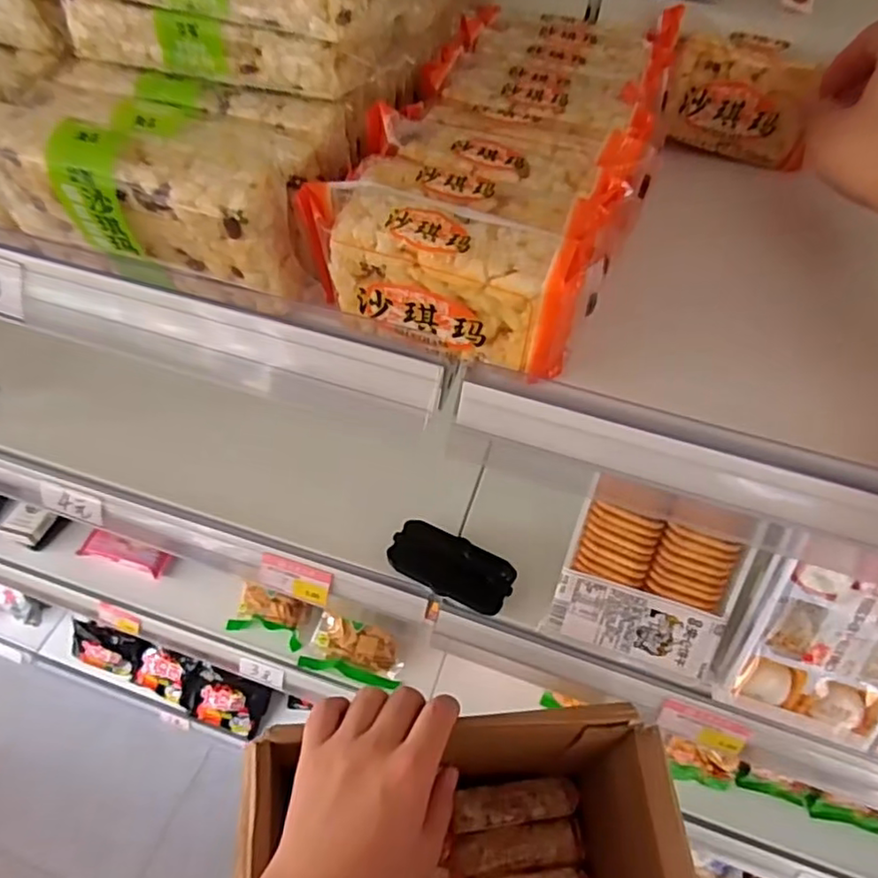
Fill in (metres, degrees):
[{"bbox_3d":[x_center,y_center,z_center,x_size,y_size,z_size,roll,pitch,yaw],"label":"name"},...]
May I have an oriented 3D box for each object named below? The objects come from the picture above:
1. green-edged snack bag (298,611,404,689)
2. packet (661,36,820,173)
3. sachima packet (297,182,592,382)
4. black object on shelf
[{"bbox_3d":[-0.124,0.304,0.907,0.136,0.086,0.025,15,9,6],"label":"green-edged snack bag"},{"bbox_3d":[0.207,-0.232,0.429,0.097,0.066,0.023,19,54,11],"label":"packet"},{"bbox_3d":[0.001,-0.073,0.295,0.127,0.066,0.034,19,54,11],"label":"sachima packet"},{"bbox_3d":[0.012,0.114,0.559,0.109,0.018,0.052,20,54,12],"label":"black object on shelf"}]

